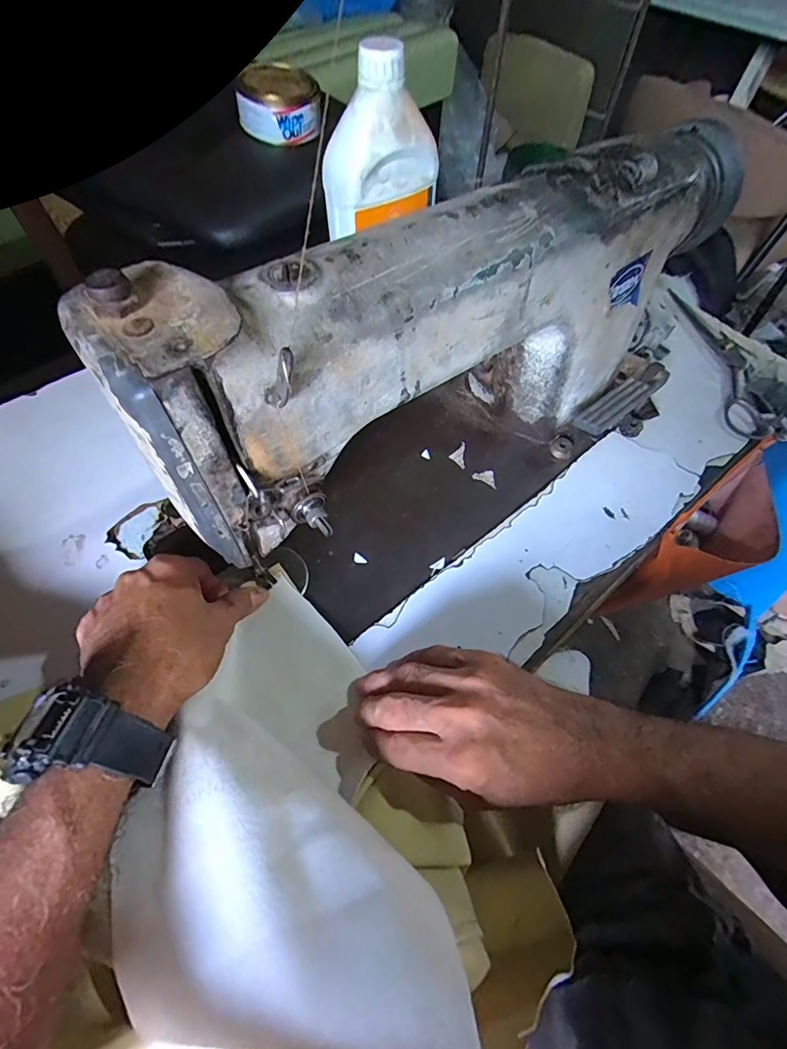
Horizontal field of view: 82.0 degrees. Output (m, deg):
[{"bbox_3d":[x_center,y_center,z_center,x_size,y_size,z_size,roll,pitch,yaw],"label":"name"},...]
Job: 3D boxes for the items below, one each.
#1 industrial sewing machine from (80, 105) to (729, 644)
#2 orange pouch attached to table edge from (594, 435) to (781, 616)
[{"bbox_3d":[0.069,-0.129,0.347,0.470,0.237,0.158,-33,64,-19],"label":"industrial sewing machine"},{"bbox_3d":[0.345,0.012,0.479,0.189,0.104,0.074,-35,66,-20],"label":"orange pouch attached to table edge"}]

